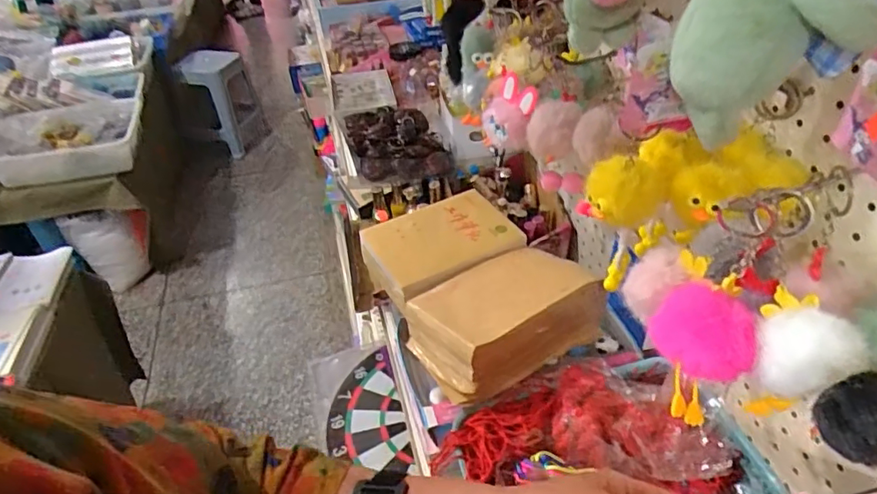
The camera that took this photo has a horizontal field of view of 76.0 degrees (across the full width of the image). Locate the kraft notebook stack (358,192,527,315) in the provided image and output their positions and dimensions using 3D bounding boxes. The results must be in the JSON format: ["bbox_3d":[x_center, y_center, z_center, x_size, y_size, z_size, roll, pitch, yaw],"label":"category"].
[{"bbox_3d":[0.003,-0.003,0.710,0.181,0.036,0.135,-23,43,-22],"label":"kraft notebook stack"}]

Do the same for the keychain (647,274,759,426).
[{"bbox_3d":[0.156,0.059,0.339,0.053,0.058,0.070,9,41,15],"label":"keychain"}]

